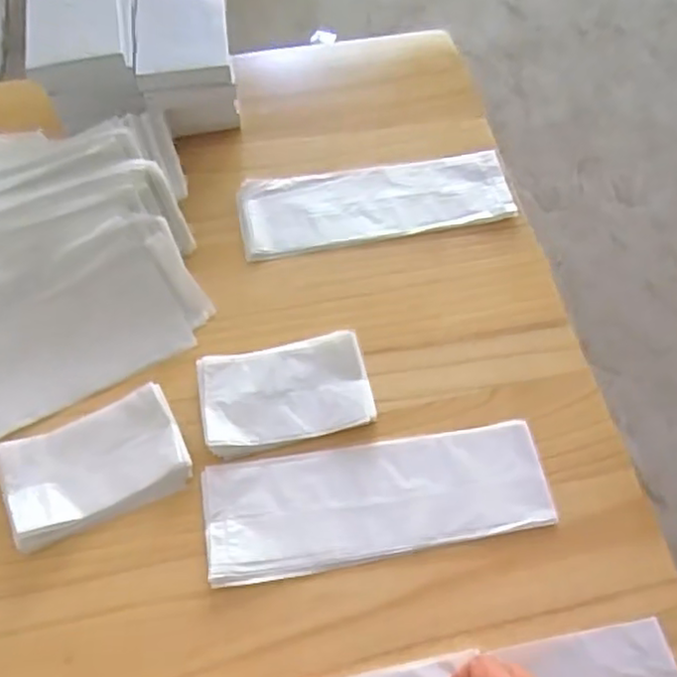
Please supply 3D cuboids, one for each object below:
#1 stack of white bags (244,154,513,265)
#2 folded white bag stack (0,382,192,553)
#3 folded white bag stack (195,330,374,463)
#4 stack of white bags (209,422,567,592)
[{"bbox_3d":[0.036,-0.131,0.637,0.252,0.010,0.089,-10,60,-3],"label":"stack of white bags"},{"bbox_3d":[-0.181,0.092,0.504,0.127,0.017,0.080,-25,62,-12],"label":"folded white bag stack"},{"bbox_3d":[-0.041,0.041,0.533,0.130,0.016,0.082,-11,60,-5],"label":"folded white bag stack"},{"bbox_3d":[0.028,0.117,0.496,0.245,0.014,0.085,-9,60,-3],"label":"stack of white bags"}]

